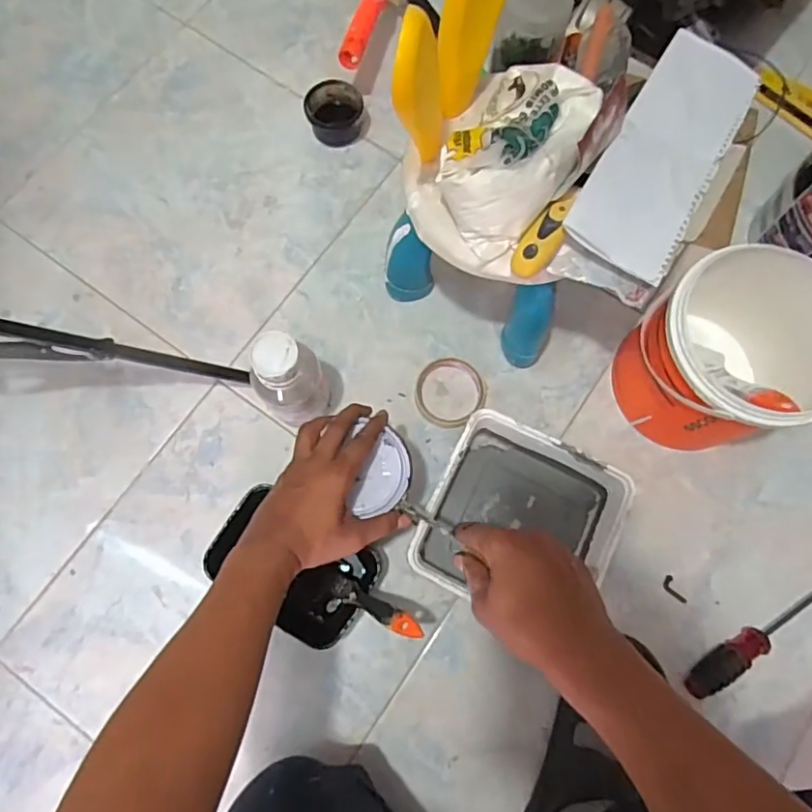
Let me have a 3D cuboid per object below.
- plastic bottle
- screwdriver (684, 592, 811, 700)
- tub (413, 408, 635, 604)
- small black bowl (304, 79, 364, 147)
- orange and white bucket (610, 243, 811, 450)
[{"bbox_3d":[-0.124,-0.022,0.630,0.074,0.172,0.065,-20,78,-6],"label":"plastic bottle"},{"bbox_3d":[0.391,0.258,0.642,0.195,0.037,0.033,-31,79,-8],"label":"screwdriver"},{"bbox_3d":[0.128,0.128,0.651,0.196,0.070,0.188,23,77,4],"label":"tub"},{"bbox_3d":[-0.098,-0.407,0.793,0.076,0.036,0.075,0,76,-1],"label":"small black bowl"},{"bbox_3d":[0.349,-0.051,0.636,0.181,0.193,0.176,0,76,-1],"label":"orange and white bucket"}]

